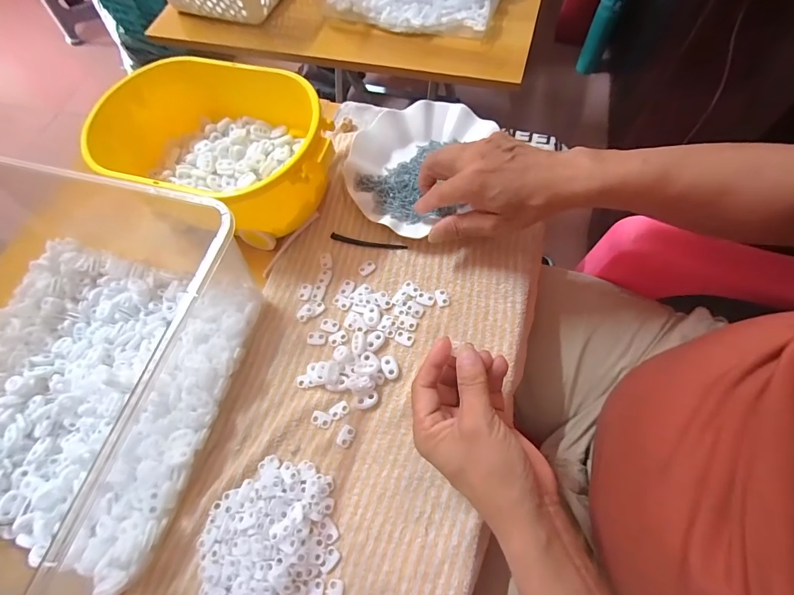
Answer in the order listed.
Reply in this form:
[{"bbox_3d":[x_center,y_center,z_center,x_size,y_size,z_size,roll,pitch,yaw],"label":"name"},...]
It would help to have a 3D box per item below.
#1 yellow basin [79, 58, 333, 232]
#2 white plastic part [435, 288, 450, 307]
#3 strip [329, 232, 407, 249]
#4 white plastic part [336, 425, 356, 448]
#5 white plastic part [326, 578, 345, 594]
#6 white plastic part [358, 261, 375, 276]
[{"bbox_3d":[-0.191,-0.155,0.414,0.263,0.100,0.165,13,69,10],"label":"yellow basin"},{"bbox_3d":[0.046,-0.001,0.385,0.013,0.004,0.020,-12,67,-4],"label":"white plastic part"},{"bbox_3d":[-0.032,-0.061,0.417,0.085,0.004,0.009,11,67,6],"label":"strip"},{"bbox_3d":[-0.045,0.124,0.339,0.013,0.004,0.018,26,69,12],"label":"white plastic part"},{"bbox_3d":[-0.049,0.230,0.294,0.013,0.004,0.018,10,67,5],"label":"white plastic part"},{"bbox_3d":[-0.032,-0.032,0.400,0.013,0.004,0.018,42,73,17],"label":"white plastic part"}]

